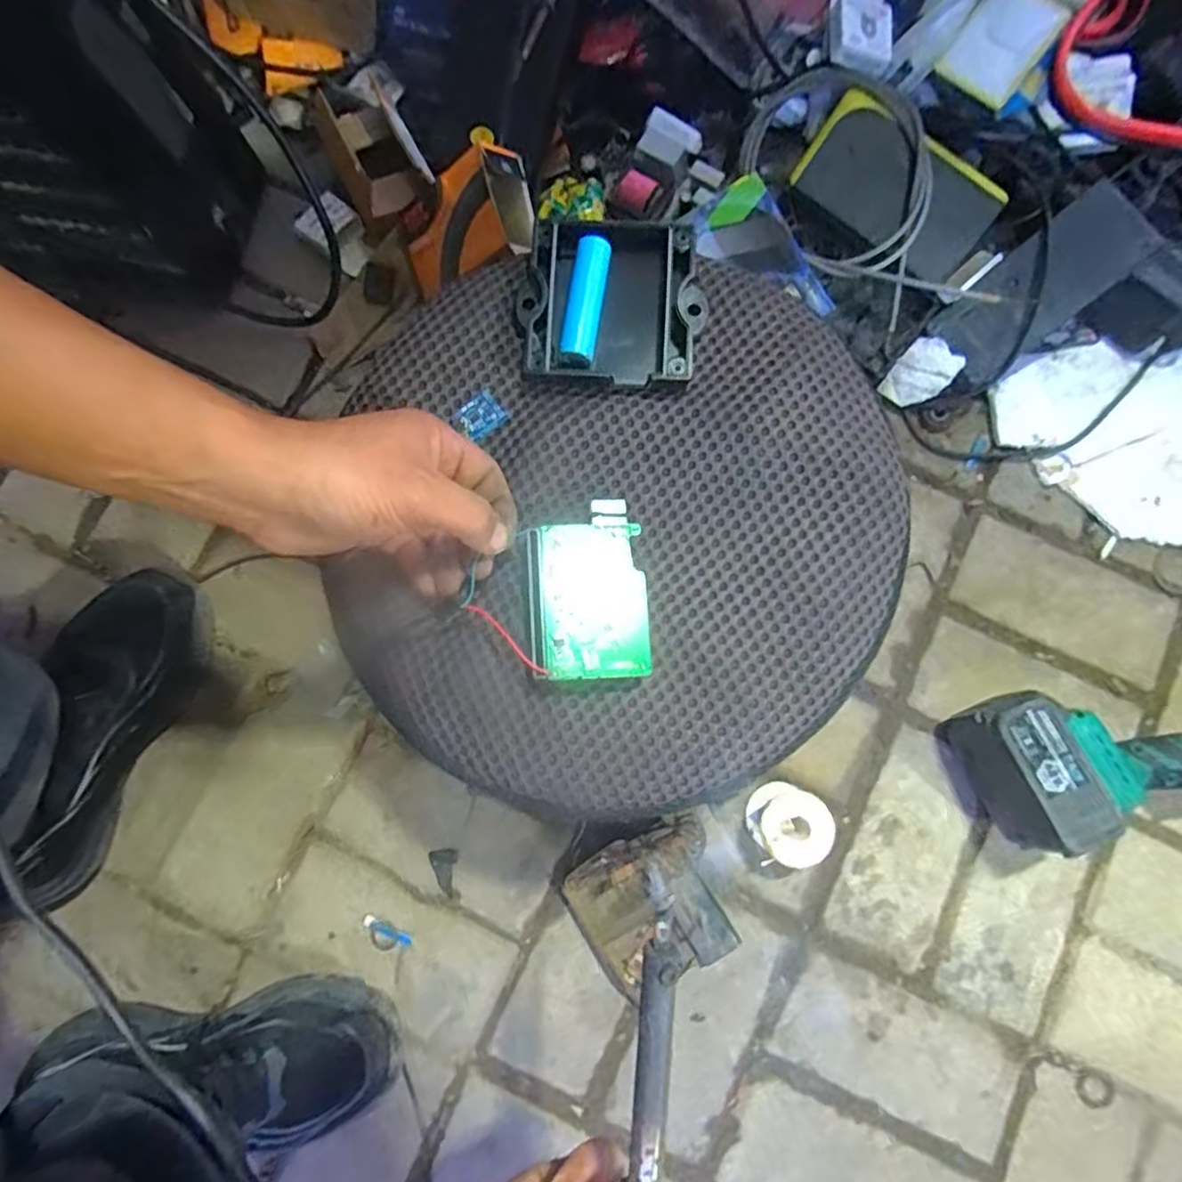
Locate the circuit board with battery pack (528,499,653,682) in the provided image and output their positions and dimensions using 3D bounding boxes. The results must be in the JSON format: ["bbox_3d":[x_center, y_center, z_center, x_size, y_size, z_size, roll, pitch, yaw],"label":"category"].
[{"bbox_3d":[-0.002,0.000,0.323,0.061,0.017,0.088,-1,78,-14],"label":"circuit board with battery pack"}]

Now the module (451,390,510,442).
[{"bbox_3d":[-0.062,-0.096,0.348,0.027,0.005,0.020,-36,83,-4],"label":"module"}]

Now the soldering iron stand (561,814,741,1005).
[{"bbox_3d":[0.047,0.253,0.498,0.117,0.032,0.107,-22,82,-3],"label":"soldering iron stand"}]

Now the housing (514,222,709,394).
[{"bbox_3d":[0.010,-0.159,0.343,0.100,0.022,0.093,4,82,1],"label":"housing"}]

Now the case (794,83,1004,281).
[{"bbox_3d":[0.256,-0.337,0.525,0.158,0.016,0.082,36,107,1],"label":"case"}]

